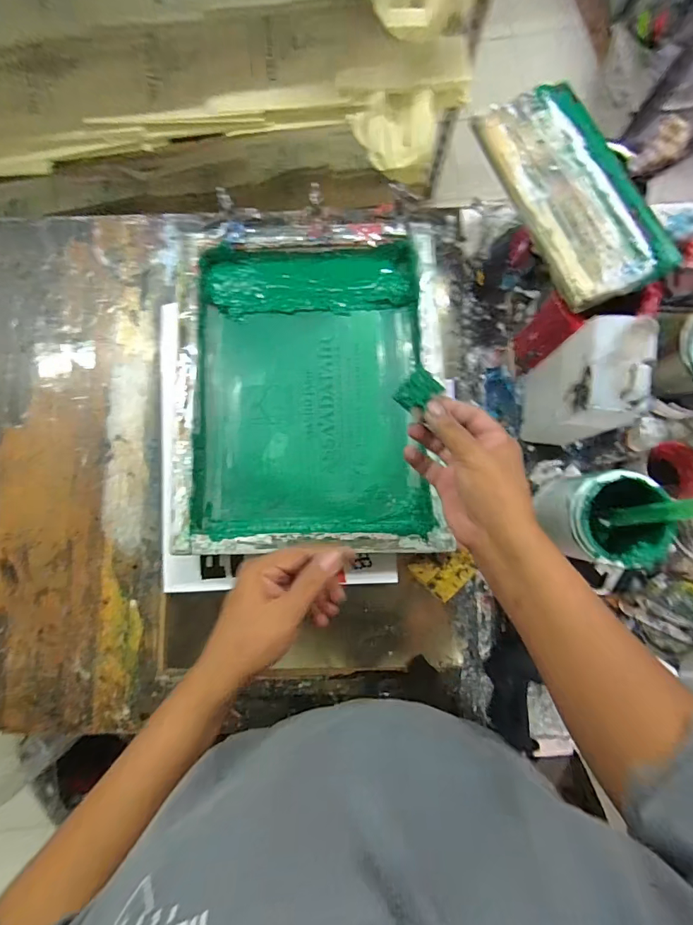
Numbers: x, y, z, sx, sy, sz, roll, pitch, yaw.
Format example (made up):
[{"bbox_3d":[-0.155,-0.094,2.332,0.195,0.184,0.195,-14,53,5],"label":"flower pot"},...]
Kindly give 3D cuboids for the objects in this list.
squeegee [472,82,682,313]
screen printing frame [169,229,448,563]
[{"bbox_3d":[0.248,-0.304,0.486,0.135,0.024,0.273,-23,74,1],"label":"squeegee"},{"bbox_3d":[-0.050,-0.101,0.606,0.348,0.074,0.433,-2,83,1],"label":"screen printing frame"}]

